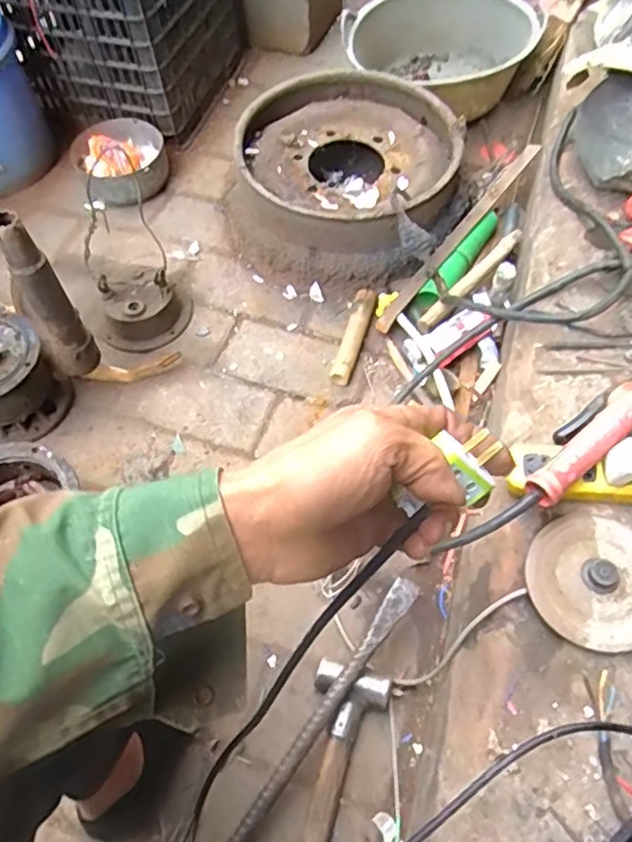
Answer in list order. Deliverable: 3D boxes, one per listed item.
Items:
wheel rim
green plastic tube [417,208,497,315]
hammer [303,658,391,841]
[{"bbox_3d":[0.060,-0.433,1.126,0.391,0.174,0.405,0,59,0],"label":"wheel rim"},{"bbox_3d":[0.245,-0.274,1.058,0.035,0.047,0.241,34,65,19],"label":"green plastic tube"},{"bbox_3d":[0.020,0.390,0.715,0.087,0.039,0.193,16,61,9],"label":"hammer"}]

